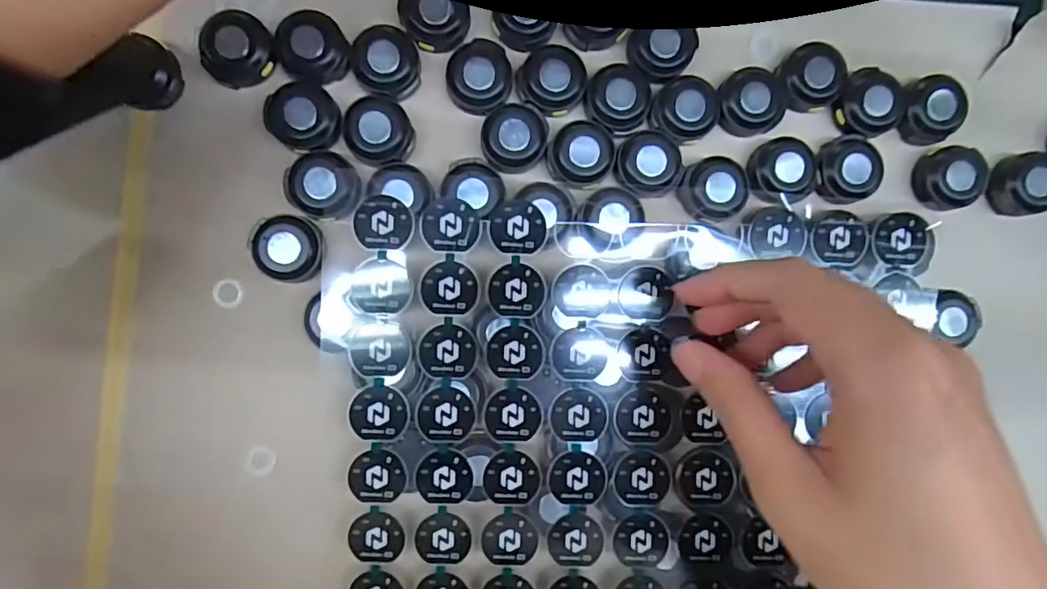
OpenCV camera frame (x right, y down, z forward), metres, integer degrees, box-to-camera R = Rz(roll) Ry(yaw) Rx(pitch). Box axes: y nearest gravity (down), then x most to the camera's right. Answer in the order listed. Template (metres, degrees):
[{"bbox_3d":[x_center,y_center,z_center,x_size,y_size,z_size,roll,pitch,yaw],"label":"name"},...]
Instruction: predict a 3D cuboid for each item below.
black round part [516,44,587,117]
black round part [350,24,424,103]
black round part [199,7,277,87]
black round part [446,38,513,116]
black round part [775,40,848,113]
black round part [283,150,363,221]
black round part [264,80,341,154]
[{"bbox_3d":[0.013,-0.096,0.242,0.029,0.010,0.028,0,90,-3],"label":"black round part"},{"bbox_3d":[-0.060,-0.103,0.239,0.029,0.009,0.030,19,89,-3],"label":"black round part"},{"bbox_3d":[-0.124,-0.106,0.232,0.030,0.008,0.029,0,90,-3],"label":"black round part"},{"bbox_3d":[-0.020,-0.097,0.241,0.030,0.009,0.029,0,90,-3],"label":"black round part"},{"bbox_3d":[0.133,-0.101,0.250,0.029,0.008,0.031,0,90,-3],"label":"black round part"},{"bbox_3d":[-0.086,-0.047,0.236,0.032,0.008,0.029,33,88,-3],"label":"black round part"},{"bbox_3d":[-0.096,-0.078,0.235,0.029,0.009,0.029,0,90,-3],"label":"black round part"}]

